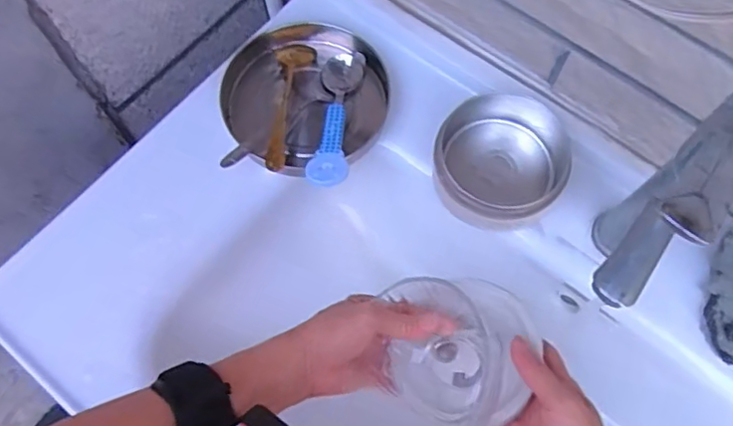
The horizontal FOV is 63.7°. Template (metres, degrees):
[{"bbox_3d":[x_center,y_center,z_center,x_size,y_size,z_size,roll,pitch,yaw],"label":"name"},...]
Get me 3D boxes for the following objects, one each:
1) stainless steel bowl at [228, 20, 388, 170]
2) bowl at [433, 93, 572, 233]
[{"bbox_3d":[-0.058,-0.118,0.582,0.156,0.049,0.153,0,68,0],"label":"stainless steel bowl"},{"bbox_3d":[0.117,-0.041,0.517,0.112,0.054,0.107,0,68,0],"label":"bowl"}]

